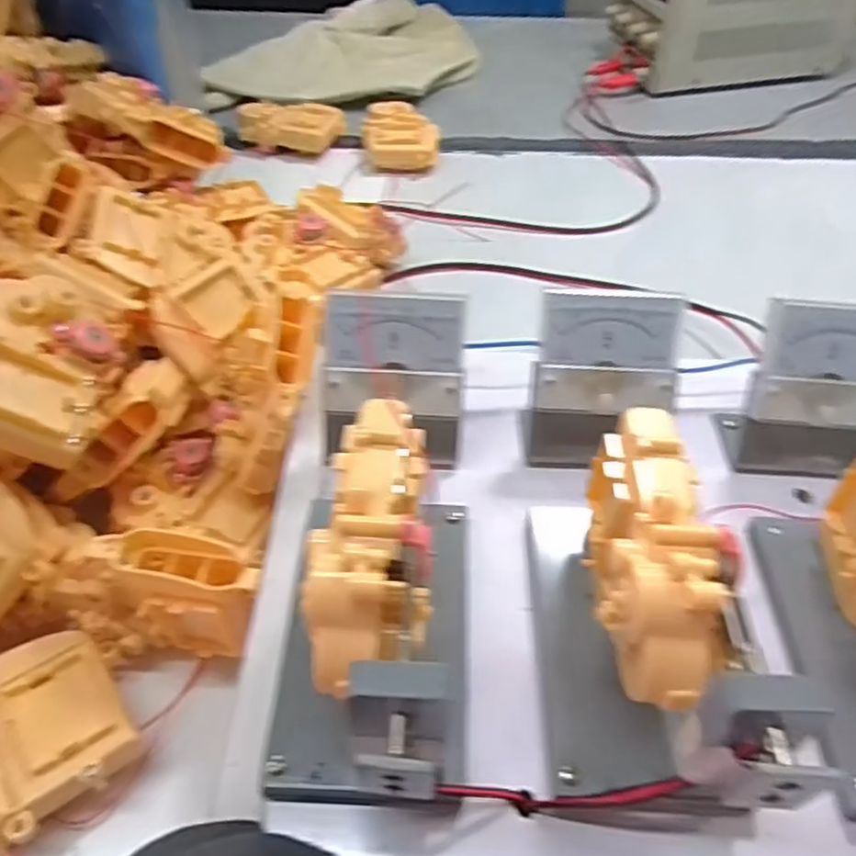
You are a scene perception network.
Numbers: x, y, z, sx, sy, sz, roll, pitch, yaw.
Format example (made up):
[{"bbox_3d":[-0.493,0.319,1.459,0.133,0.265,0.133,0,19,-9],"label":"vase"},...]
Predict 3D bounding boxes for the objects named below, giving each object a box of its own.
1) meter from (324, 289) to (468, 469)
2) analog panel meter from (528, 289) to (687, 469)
[{"bbox_3d":[-0.015,-0.020,0.320,0.062,0.069,0.043,2,47,0],"label":"meter"},{"bbox_3d":[0.081,-0.022,0.326,0.063,0.068,0.048,5,47,3],"label":"analog panel meter"}]

